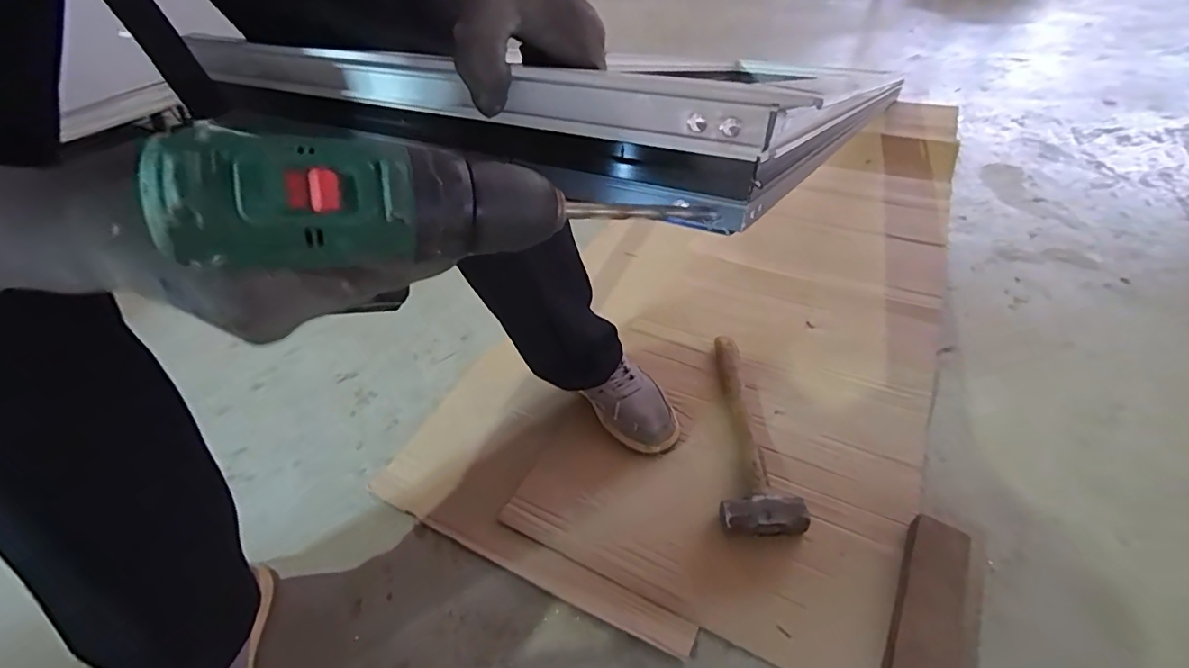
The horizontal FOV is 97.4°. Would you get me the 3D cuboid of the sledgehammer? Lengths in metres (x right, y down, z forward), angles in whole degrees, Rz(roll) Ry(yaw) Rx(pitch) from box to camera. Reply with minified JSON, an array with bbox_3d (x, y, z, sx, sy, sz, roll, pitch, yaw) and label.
[{"bbox_3d":[0.232,0.126,0.775,0.100,0.037,0.357,1,43,8],"label":"sledgehammer"}]

